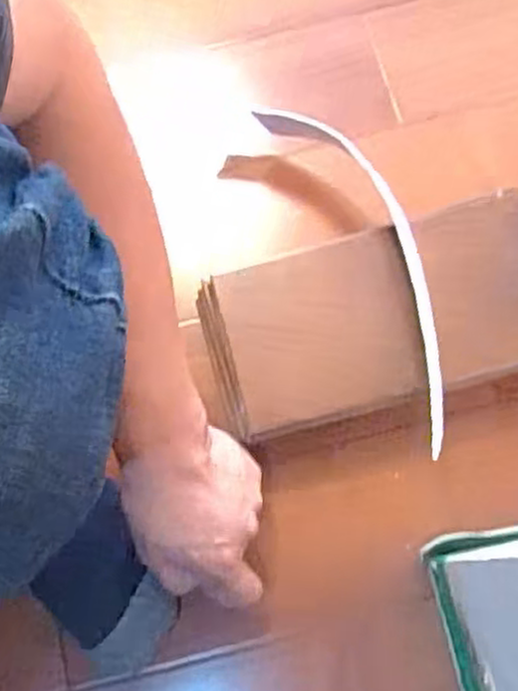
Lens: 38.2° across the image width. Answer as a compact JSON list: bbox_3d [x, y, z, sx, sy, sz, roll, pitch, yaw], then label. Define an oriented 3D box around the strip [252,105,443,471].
[{"bbox_3d":[0.084,-0.065,0.532,0.060,0.021,0.279,-24,75,-6],"label":"strip"}]

